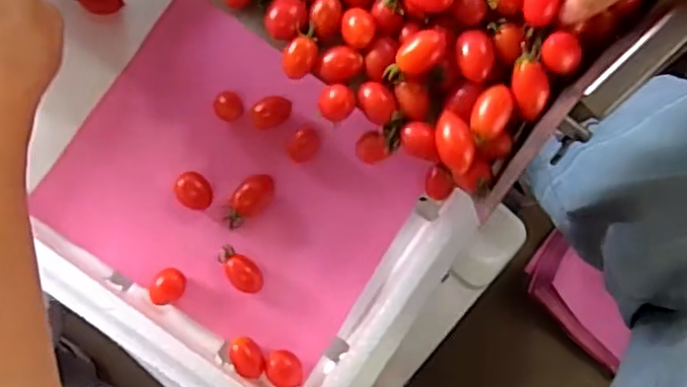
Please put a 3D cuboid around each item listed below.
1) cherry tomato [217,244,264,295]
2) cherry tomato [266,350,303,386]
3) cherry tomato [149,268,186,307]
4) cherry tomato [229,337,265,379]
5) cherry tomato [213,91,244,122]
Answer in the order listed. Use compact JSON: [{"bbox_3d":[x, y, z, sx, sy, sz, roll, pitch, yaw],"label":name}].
[{"bbox_3d":[-0.070,0.052,0.460,0.019,0.016,0.036,-44,89,-9],"label":"cherry tomato"},{"bbox_3d":[-0.039,0.118,0.454,0.024,0.017,0.024,1,83,-6],"label":"cherry tomato"},{"bbox_3d":[-0.118,0.063,0.453,0.020,0.017,0.025,30,81,-1],"label":"cherry tomato"},{"bbox_3d":[-0.065,0.110,0.453,0.020,0.020,0.028,-43,89,-9],"label":"cherry tomato"},{"bbox_3d":[-0.080,-0.060,0.471,0.020,0.019,0.018,-20,85,-8],"label":"cherry tomato"}]

